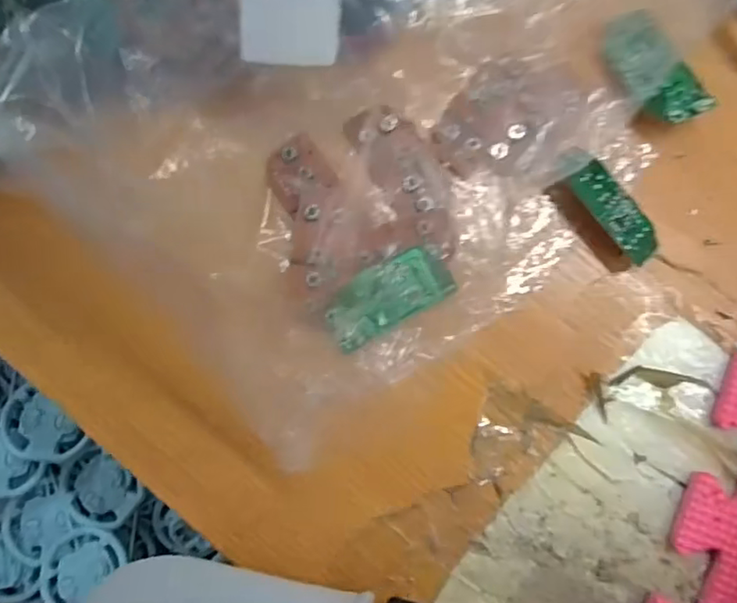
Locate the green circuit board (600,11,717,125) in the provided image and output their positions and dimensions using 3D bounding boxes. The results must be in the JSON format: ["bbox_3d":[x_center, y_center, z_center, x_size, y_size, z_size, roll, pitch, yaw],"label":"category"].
[{"bbox_3d":[0.131,-0.109,0.273,0.029,0.009,0.060,-24,84,0],"label":"green circuit board"}]

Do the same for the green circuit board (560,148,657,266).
[{"bbox_3d":[0.109,-0.045,0.270,0.025,0.008,0.058,-34,85,-24],"label":"green circuit board"}]

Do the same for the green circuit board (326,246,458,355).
[{"bbox_3d":[0.009,-0.003,0.264,0.059,0.004,0.027,-30,103,-7],"label":"green circuit board"}]

